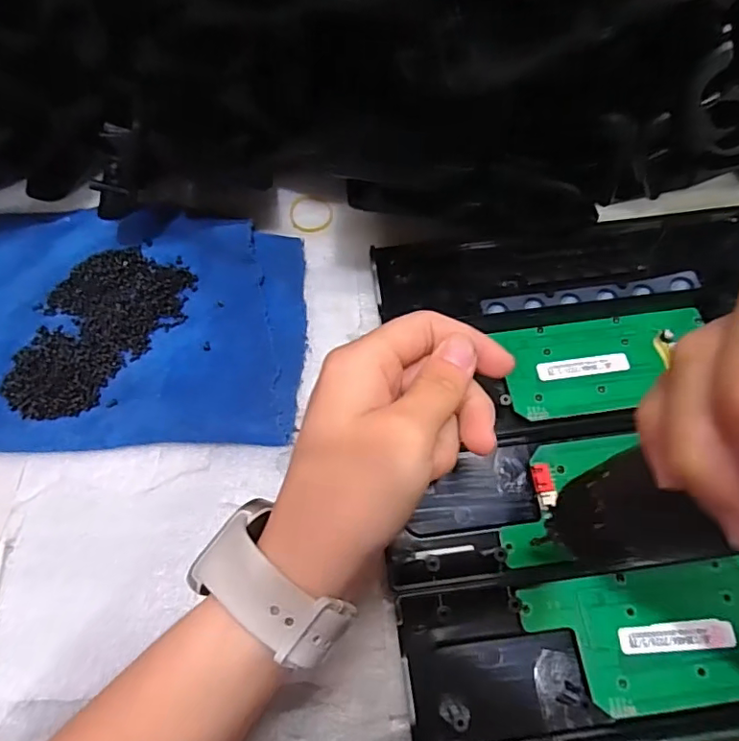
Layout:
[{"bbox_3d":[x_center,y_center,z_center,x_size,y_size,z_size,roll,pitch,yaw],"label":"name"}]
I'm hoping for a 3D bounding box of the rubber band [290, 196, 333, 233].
[{"bbox_3d":[-0.039,-0.104,0.358,0.028,0.004,0.031,-1,65,1],"label":"rubber band"}]

